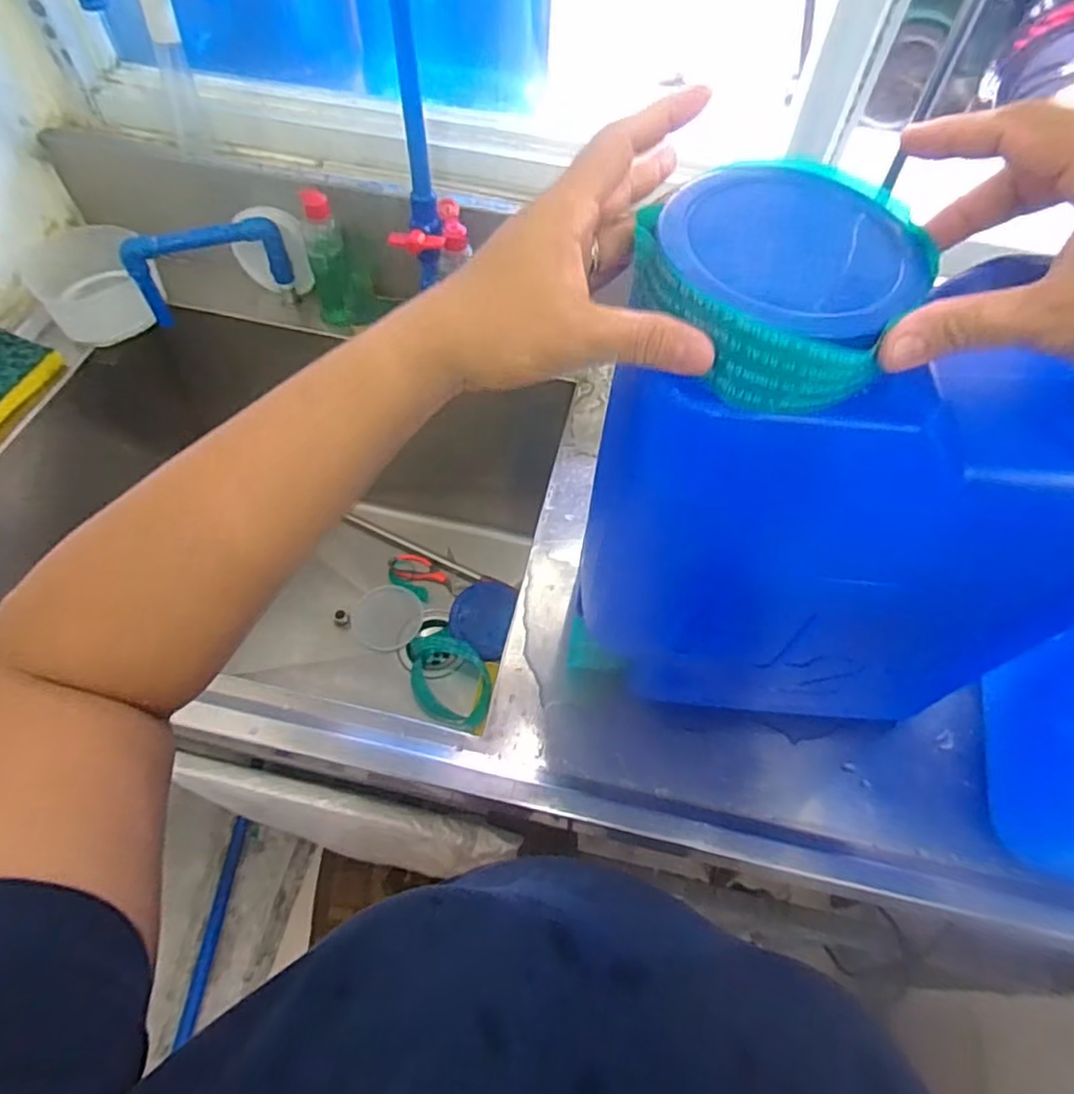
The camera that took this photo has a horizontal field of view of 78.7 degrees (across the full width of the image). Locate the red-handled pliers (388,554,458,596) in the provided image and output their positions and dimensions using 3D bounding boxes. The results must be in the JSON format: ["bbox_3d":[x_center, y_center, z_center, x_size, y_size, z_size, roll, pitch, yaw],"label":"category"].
[{"bbox_3d":[-0.190,0.043,1.108,0.121,0.007,0.051,22,59,-5],"label":"red-handled pliers"}]

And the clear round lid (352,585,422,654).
[{"bbox_3d":[-0.241,0.112,1.051,0.103,0.018,0.109,1,58,-2],"label":"clear round lid"}]

